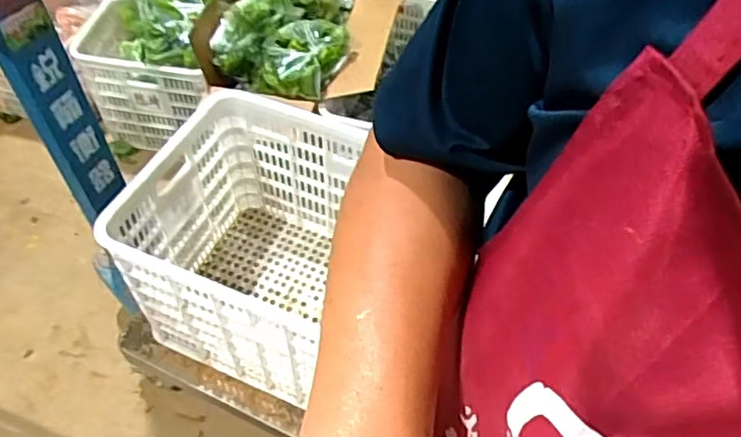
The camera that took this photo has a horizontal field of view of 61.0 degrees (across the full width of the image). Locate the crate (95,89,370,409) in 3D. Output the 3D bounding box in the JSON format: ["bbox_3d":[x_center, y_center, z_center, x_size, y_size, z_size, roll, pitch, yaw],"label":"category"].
[{"bbox_3d":[-0.216,0.055,1.232,0.384,0.358,0.446,16,53,13],"label":"crate"}]

